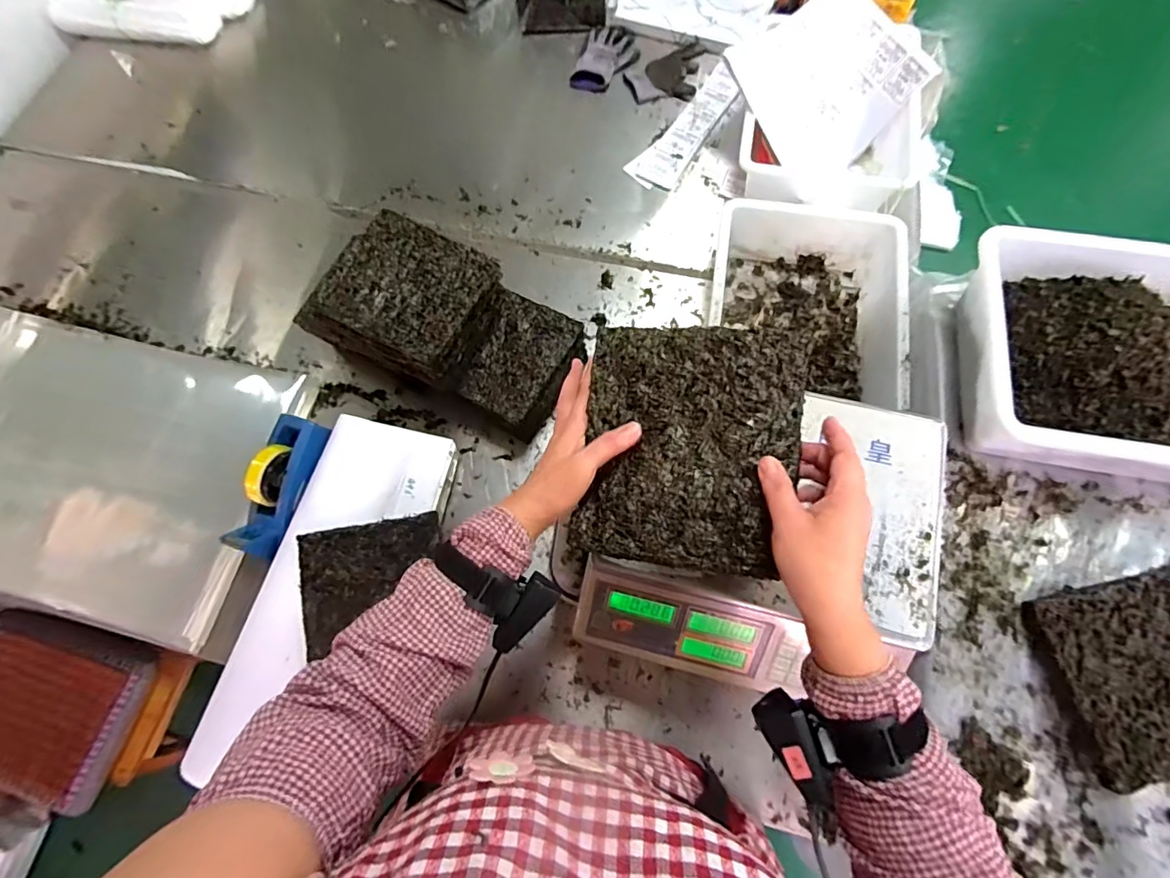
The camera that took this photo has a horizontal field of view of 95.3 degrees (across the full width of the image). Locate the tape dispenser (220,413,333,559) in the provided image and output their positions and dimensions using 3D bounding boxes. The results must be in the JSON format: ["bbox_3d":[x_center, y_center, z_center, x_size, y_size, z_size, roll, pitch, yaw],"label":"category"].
[{"bbox_3d":[-0.443,0.070,0.776,0.069,0.091,0.201,19,73,9],"label":"tape dispenser"}]

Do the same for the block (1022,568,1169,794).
[{"bbox_3d":[0.598,0.243,0.561,0.198,0.024,0.181,-12,71,-1],"label":"block"}]

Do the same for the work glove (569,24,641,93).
[{"bbox_3d":[0.047,-0.786,1.108,0.112,0.022,0.168,19,73,9],"label":"work glove"}]

